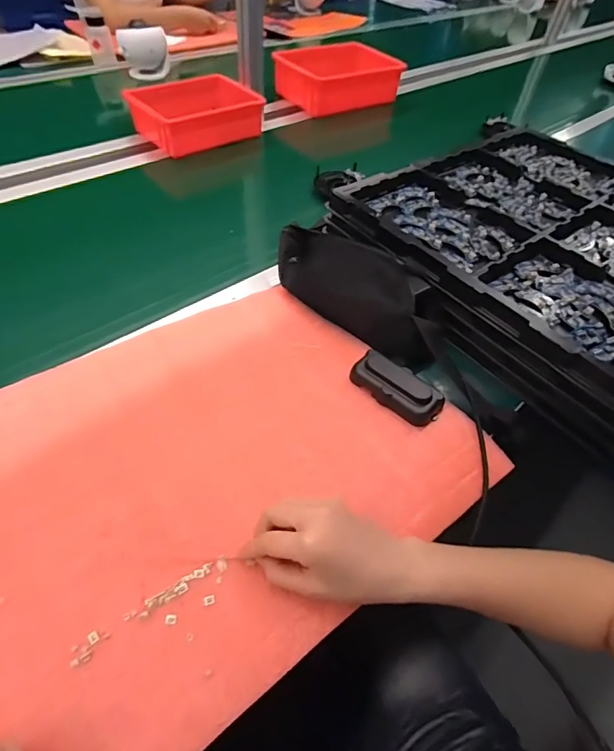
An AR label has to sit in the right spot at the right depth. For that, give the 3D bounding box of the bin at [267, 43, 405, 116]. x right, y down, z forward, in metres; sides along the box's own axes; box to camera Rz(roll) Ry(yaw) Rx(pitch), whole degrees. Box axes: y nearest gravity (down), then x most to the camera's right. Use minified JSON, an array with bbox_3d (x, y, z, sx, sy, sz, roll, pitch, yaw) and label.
[{"bbox_3d":[0.081,-0.772,1.088,0.286,0.093,0.176,-22,56,-22],"label":"bin"}]

